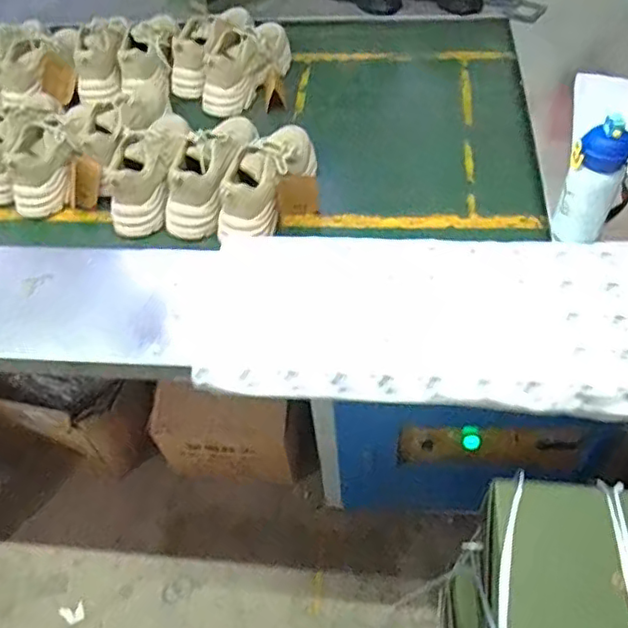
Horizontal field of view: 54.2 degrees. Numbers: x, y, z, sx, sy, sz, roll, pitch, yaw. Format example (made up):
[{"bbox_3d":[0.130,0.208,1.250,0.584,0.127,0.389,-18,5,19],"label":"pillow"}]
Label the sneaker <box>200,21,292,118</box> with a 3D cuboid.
[{"bbox_3d":[-0.148,-0.576,1.410,0.117,0.118,0.275,29,59,24],"label":"sneaker"}]

